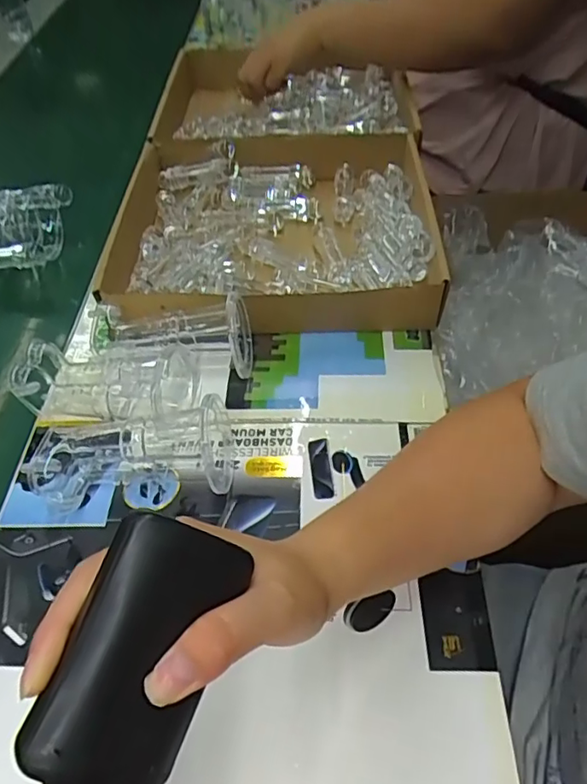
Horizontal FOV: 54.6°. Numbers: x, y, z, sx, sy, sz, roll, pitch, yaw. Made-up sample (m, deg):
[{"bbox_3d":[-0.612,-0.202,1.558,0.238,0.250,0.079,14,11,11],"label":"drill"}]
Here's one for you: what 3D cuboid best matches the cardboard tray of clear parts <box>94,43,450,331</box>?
[{"bbox_3d":[-0.013,-0.278,0.674,0.313,0.046,0.584,1,50,1],"label":"cardboard tray of clear parts"}]

